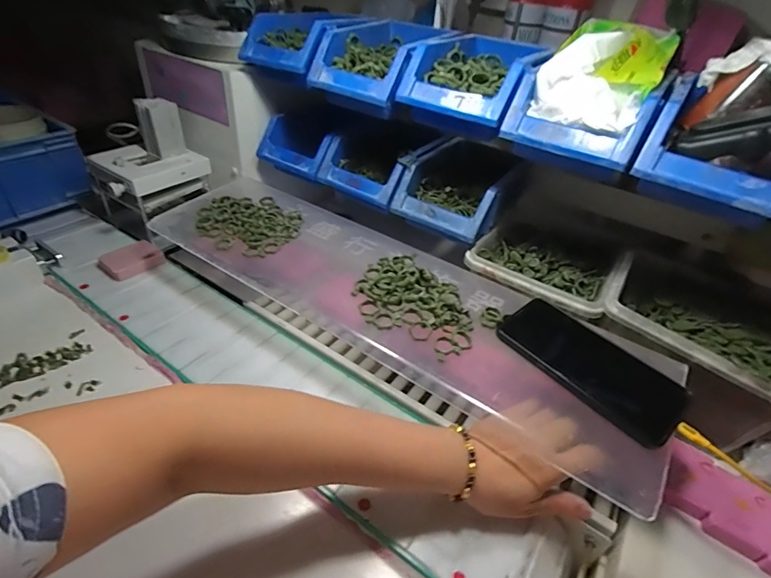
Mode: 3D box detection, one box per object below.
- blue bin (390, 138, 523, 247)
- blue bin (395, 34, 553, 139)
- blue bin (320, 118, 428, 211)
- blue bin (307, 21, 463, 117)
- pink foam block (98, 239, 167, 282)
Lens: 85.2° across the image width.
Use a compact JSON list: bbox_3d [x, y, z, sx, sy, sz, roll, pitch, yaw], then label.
[{"bbox_3d":[0.109,-0.139,0.585,0.132,0.078,0.207,23,41,20],"label":"blue bin"},{"bbox_3d":[0.105,-0.247,0.500,0.136,0.077,0.193,20,40,17],"label":"blue bin"},{"bbox_3d":[-0.005,-0.179,0.624,0.130,0.085,0.153,24,41,21],"label":"blue bin"},{"bbox_3d":[0.002,-0.296,0.559,0.129,0.078,0.186,25,42,22],"label":"blue bin"},{"bbox_3d":[-0.366,-0.043,0.604,0.053,0.021,0.072,32,44,28],"label":"pink foam block"}]

